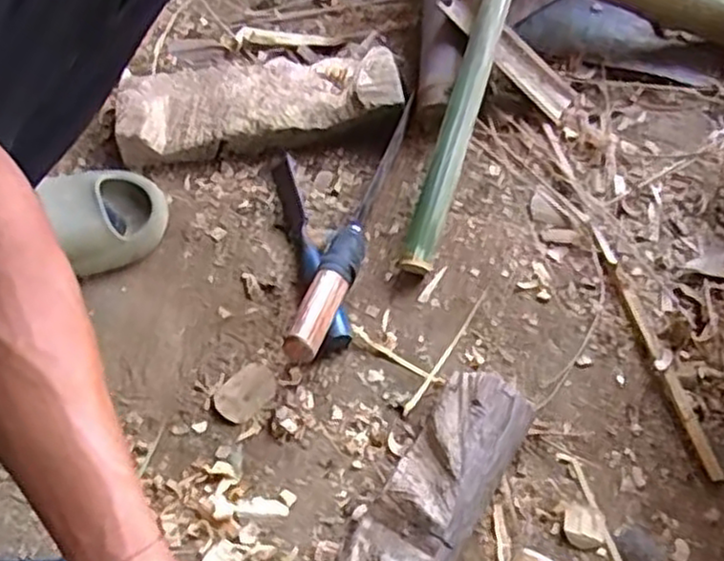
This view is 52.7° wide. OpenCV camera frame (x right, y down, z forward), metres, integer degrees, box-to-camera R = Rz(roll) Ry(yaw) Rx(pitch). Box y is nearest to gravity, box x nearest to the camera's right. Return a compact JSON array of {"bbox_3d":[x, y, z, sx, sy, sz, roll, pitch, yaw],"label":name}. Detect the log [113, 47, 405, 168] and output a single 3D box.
[{"bbox_3d":[-0.111,-0.204,0.779,0.290,0.059,0.124,-11,60,-4],"label":"log"}]

